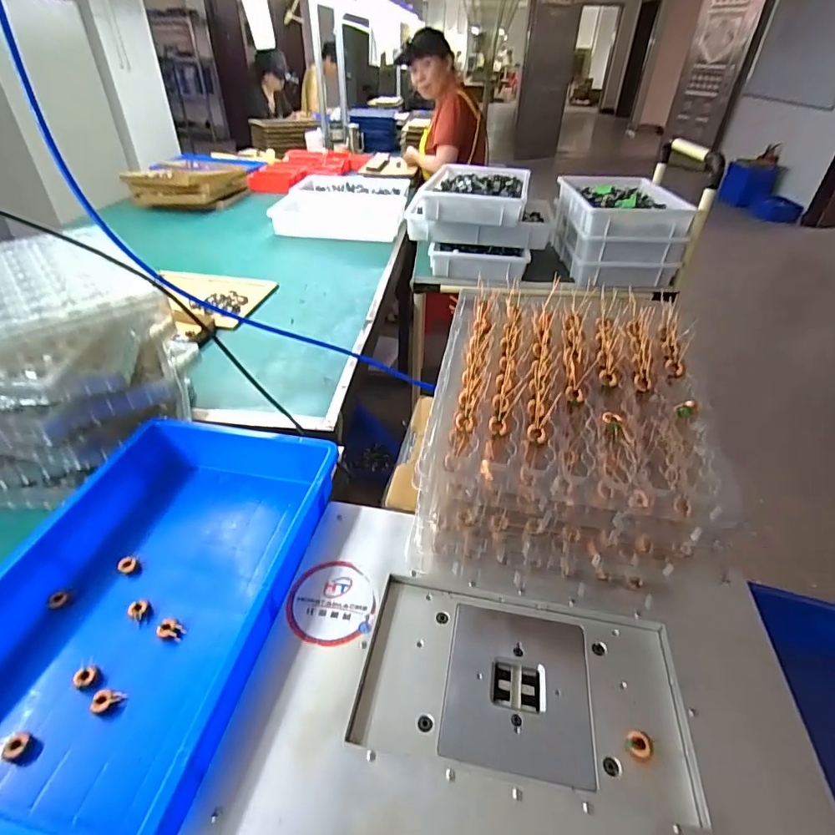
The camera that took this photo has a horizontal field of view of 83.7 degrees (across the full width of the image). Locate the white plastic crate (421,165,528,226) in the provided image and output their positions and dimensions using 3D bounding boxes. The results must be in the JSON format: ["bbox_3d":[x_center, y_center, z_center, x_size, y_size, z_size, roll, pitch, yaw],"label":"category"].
[{"bbox_3d":[0.178,-0.667,1.383,0.286,0.077,0.421,9,38,9],"label":"white plastic crate"}]

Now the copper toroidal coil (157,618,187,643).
[{"bbox_3d":[-0.274,0.234,0.516,0.028,0.015,0.018,6,37,5],"label":"copper toroidal coil"}]

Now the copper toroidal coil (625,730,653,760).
[{"bbox_3d":[0.198,0.292,0.416,0.021,0.008,0.021,2,37,-1],"label":"copper toroidal coil"}]

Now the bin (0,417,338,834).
[{"bbox_3d":[-0.290,0.184,0.529,0.287,0.094,0.443,8,37,7],"label":"bin"}]

